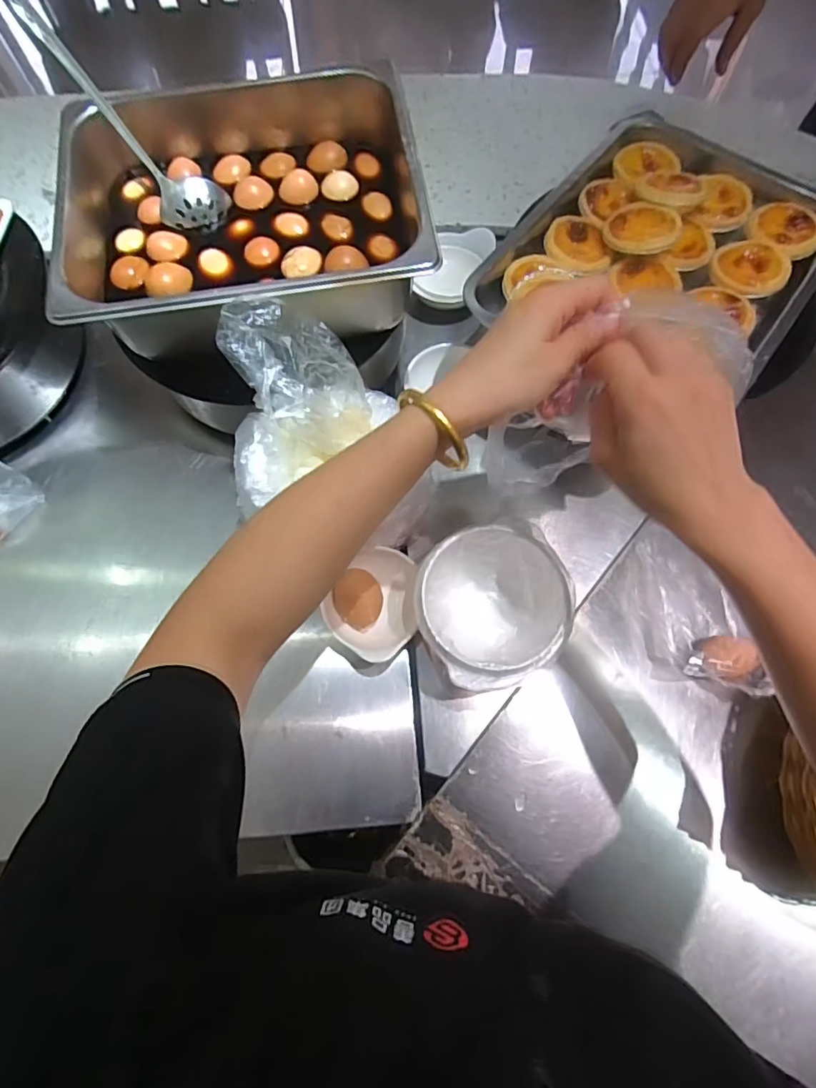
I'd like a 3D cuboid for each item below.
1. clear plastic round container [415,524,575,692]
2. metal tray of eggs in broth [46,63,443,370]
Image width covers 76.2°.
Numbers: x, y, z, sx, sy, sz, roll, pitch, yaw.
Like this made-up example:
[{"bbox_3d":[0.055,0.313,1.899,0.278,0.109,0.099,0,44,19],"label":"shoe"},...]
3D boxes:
[{"bbox_3d":[0.077,0.061,0.490,0.134,0.083,0.140,-2,71,0],"label":"clear plastic round container"},{"bbox_3d":[-0.149,-0.322,0.504,0.314,0.113,0.307,-7,71,-2],"label":"metal tray of eggs in broth"}]

